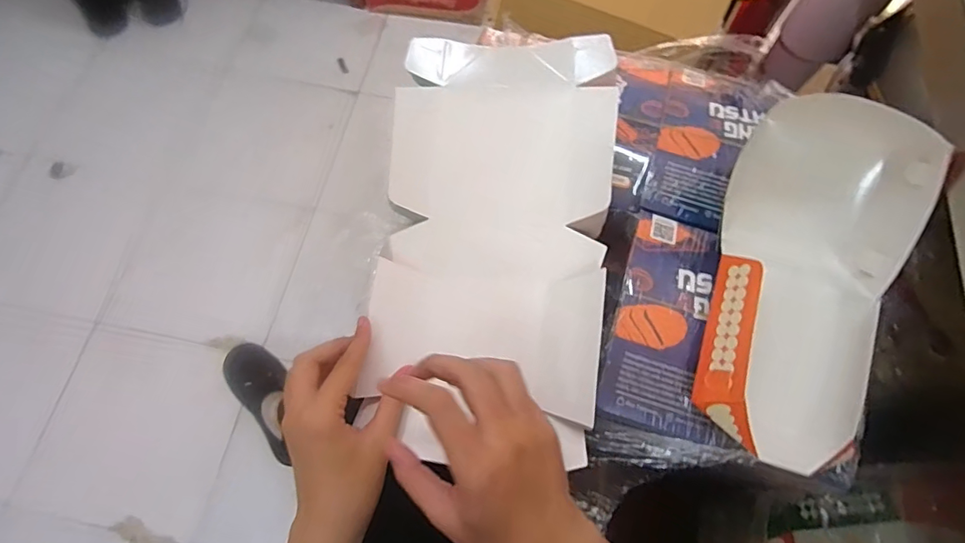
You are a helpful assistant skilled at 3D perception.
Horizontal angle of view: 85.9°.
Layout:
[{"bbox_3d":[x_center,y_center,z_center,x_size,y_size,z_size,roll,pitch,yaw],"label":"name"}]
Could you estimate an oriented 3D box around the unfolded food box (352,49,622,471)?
[{"bbox_3d":[0.006,-0.025,0.389,0.167,0.036,0.296,3,79,15],"label":"unfolded food box"}]

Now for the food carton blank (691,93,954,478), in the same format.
[{"bbox_3d":[0.212,0.009,0.346,0.118,0.073,0.228,21,80,7],"label":"food carton blank"}]

